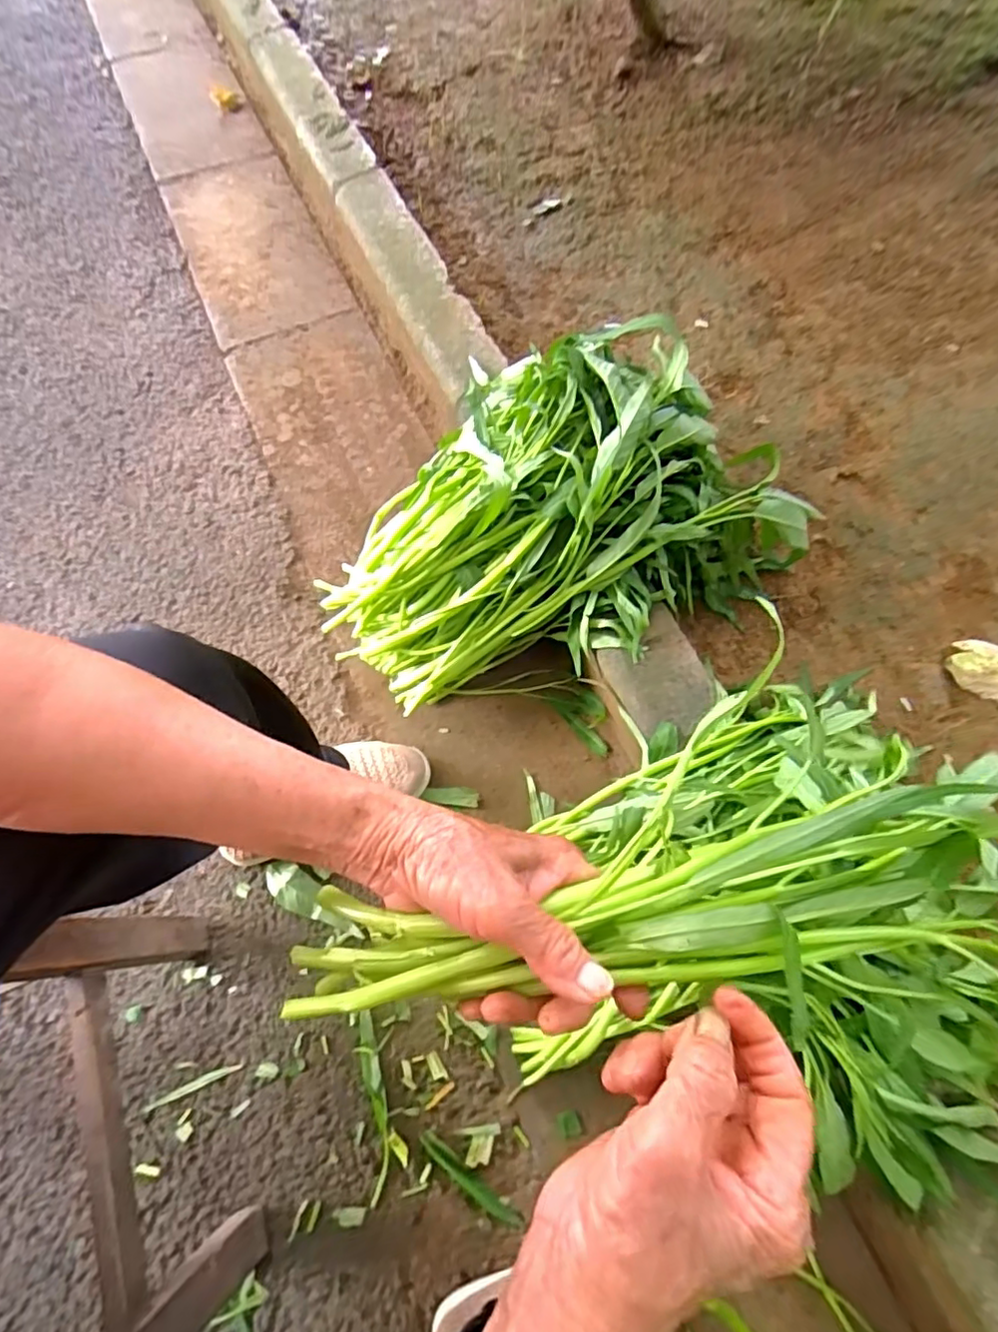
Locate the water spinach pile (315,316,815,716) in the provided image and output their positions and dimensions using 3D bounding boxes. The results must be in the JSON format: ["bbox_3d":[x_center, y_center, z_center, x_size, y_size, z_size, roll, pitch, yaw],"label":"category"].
[{"bbox_3d":[0.053,-0.174,0.679,0.517,0.222,0.345,-24,69,-9],"label":"water spinach pile"}]

